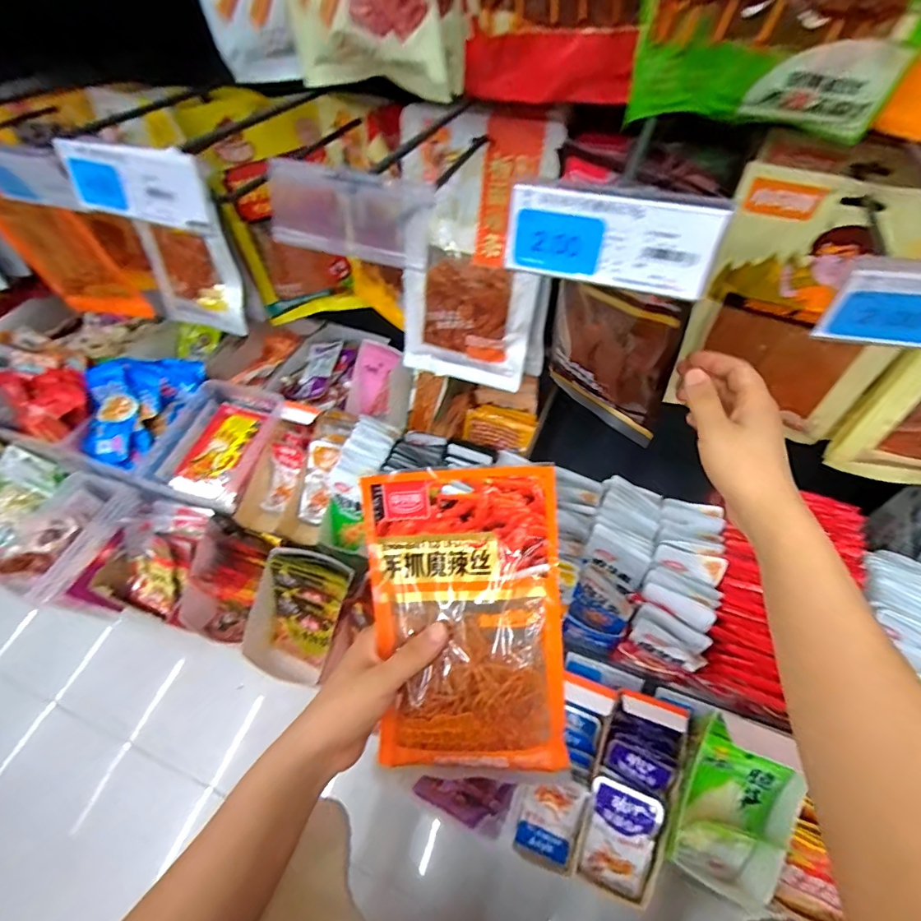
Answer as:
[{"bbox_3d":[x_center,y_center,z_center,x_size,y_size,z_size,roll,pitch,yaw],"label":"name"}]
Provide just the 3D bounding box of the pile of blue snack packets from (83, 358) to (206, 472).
[{"bbox_3d":[-0.527,-0.093,0.746,0.145,0.100,0.204,10,57,12],"label":"pile of blue snack packets"}]

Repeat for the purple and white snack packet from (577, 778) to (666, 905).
[{"bbox_3d":[0.170,0.405,0.489,0.069,0.014,0.110,12,97,19],"label":"purple and white snack packet"}]

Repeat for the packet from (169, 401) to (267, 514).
[{"bbox_3d":[-0.375,-0.012,0.719,0.107,0.017,0.181,8,57,10],"label":"packet"}]

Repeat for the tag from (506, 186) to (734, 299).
[{"bbox_3d":[0.070,-0.105,0.218,0.095,0.039,0.004,15,42,14],"label":"tag"}]

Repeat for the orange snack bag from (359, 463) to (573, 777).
[{"bbox_3d":[0.005,0.120,0.349,0.142,0.017,0.221,-4,86,4],"label":"orange snack bag"}]

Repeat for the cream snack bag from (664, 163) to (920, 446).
[{"bbox_3d":[0.296,-0.120,0.408,0.162,0.226,0.021,28,62,22],"label":"cream snack bag"}]

